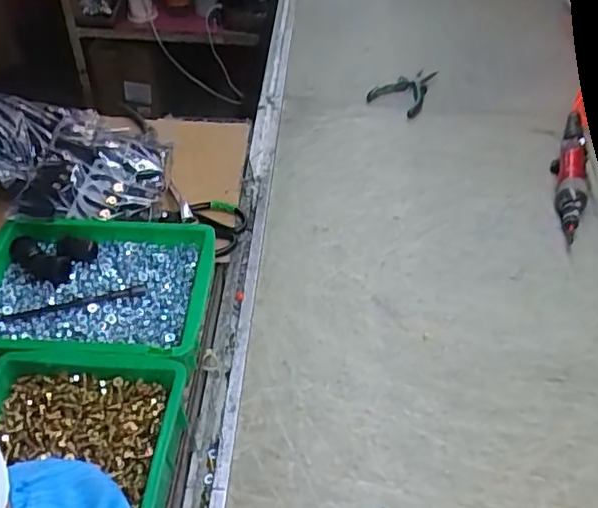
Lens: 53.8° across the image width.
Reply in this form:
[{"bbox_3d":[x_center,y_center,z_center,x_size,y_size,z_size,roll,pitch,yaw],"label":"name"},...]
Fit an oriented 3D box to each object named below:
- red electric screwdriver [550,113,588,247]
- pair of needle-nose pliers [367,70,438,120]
[{"bbox_3d":[0.404,-0.123,0.878,0.047,0.036,0.293,14,47,10],"label":"red electric screwdriver"},{"bbox_3d":[0.195,-0.293,1.036,0.086,0.013,0.162,29,52,22],"label":"pair of needle-nose pliers"}]

